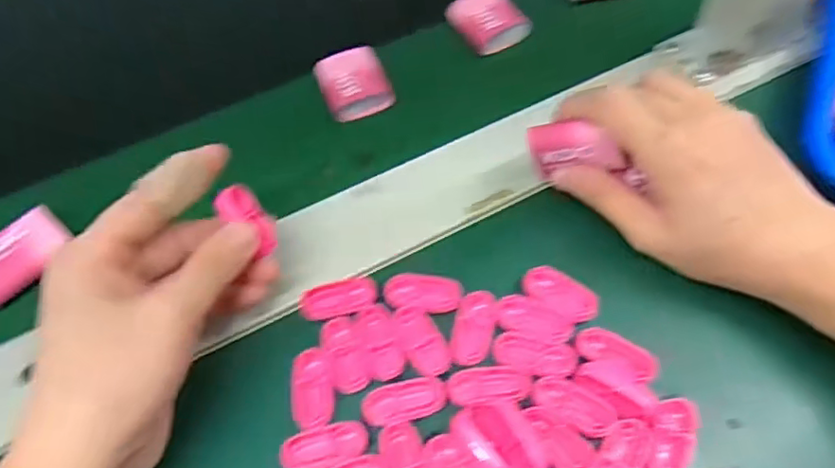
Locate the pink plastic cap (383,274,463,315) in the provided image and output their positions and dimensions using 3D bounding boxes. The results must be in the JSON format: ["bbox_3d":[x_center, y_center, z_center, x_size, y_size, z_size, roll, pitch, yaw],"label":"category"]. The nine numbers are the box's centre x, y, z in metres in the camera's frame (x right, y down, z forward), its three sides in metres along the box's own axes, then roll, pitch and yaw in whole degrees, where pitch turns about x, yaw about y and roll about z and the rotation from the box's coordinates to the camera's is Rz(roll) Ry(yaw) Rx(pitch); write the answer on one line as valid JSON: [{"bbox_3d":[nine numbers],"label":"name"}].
[{"bbox_3d":[0.003,0.028,0.285,0.036,0.006,0.019,7,68,5],"label":"pink plastic cap"}]

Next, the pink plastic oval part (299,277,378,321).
[{"bbox_3d":[-0.037,0.030,0.286,0.035,0.012,0.016,-16,68,-5],"label":"pink plastic oval part"}]

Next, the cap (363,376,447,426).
[{"bbox_3d":[-0.005,0.071,0.257,0.035,0.004,0.017,-14,67,-3],"label":"cap"}]

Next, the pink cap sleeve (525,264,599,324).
[{"bbox_3d":[0.066,0.028,0.280,0.035,0.006,0.018,35,73,15],"label":"pink cap sleeve"}]

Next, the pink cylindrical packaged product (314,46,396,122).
[{"bbox_3d":[-0.038,-0.092,0.361,0.038,0.014,0.045,-21,68,-7],"label":"pink cylindrical packaged product"}]

